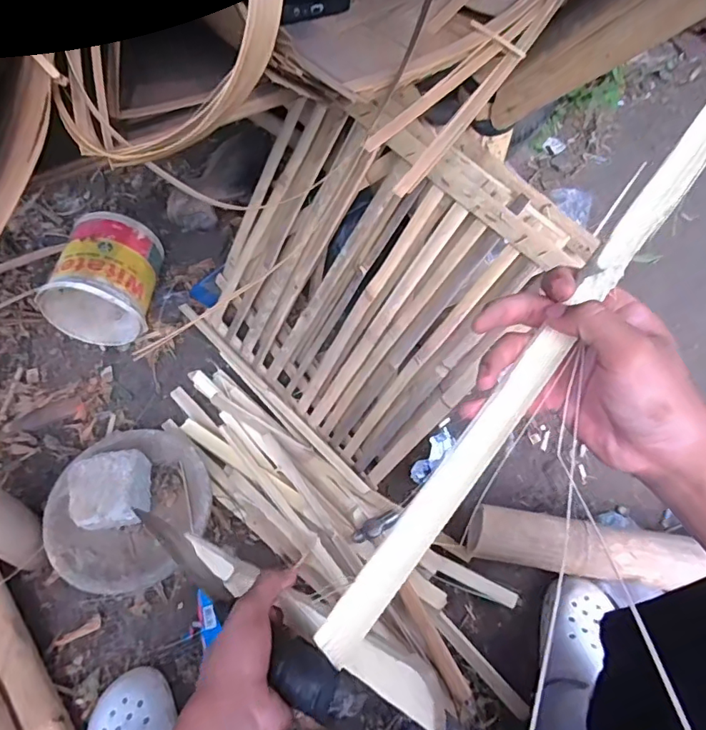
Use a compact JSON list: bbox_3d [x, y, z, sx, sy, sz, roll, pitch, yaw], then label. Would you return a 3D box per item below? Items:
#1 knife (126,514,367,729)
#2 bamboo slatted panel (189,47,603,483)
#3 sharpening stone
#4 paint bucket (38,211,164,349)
[{"bbox_3d":[-0.125,0.211,0.487,0.360,0.039,0.039,10,46,49],"label":"knife"},{"bbox_3d":[-0.002,-0.133,0.828,0.569,0.525,0.071,40,32,23],"label":"bamboo slatted panel"},{"bbox_3d":[-0.374,0.196,0.793,0.104,0.069,0.107,-10,56,-9],"label":"sharpening stone"},{"bbox_3d":[-0.484,-0.164,1.002,0.184,0.191,0.218,3,55,0],"label":"paint bucket"}]

